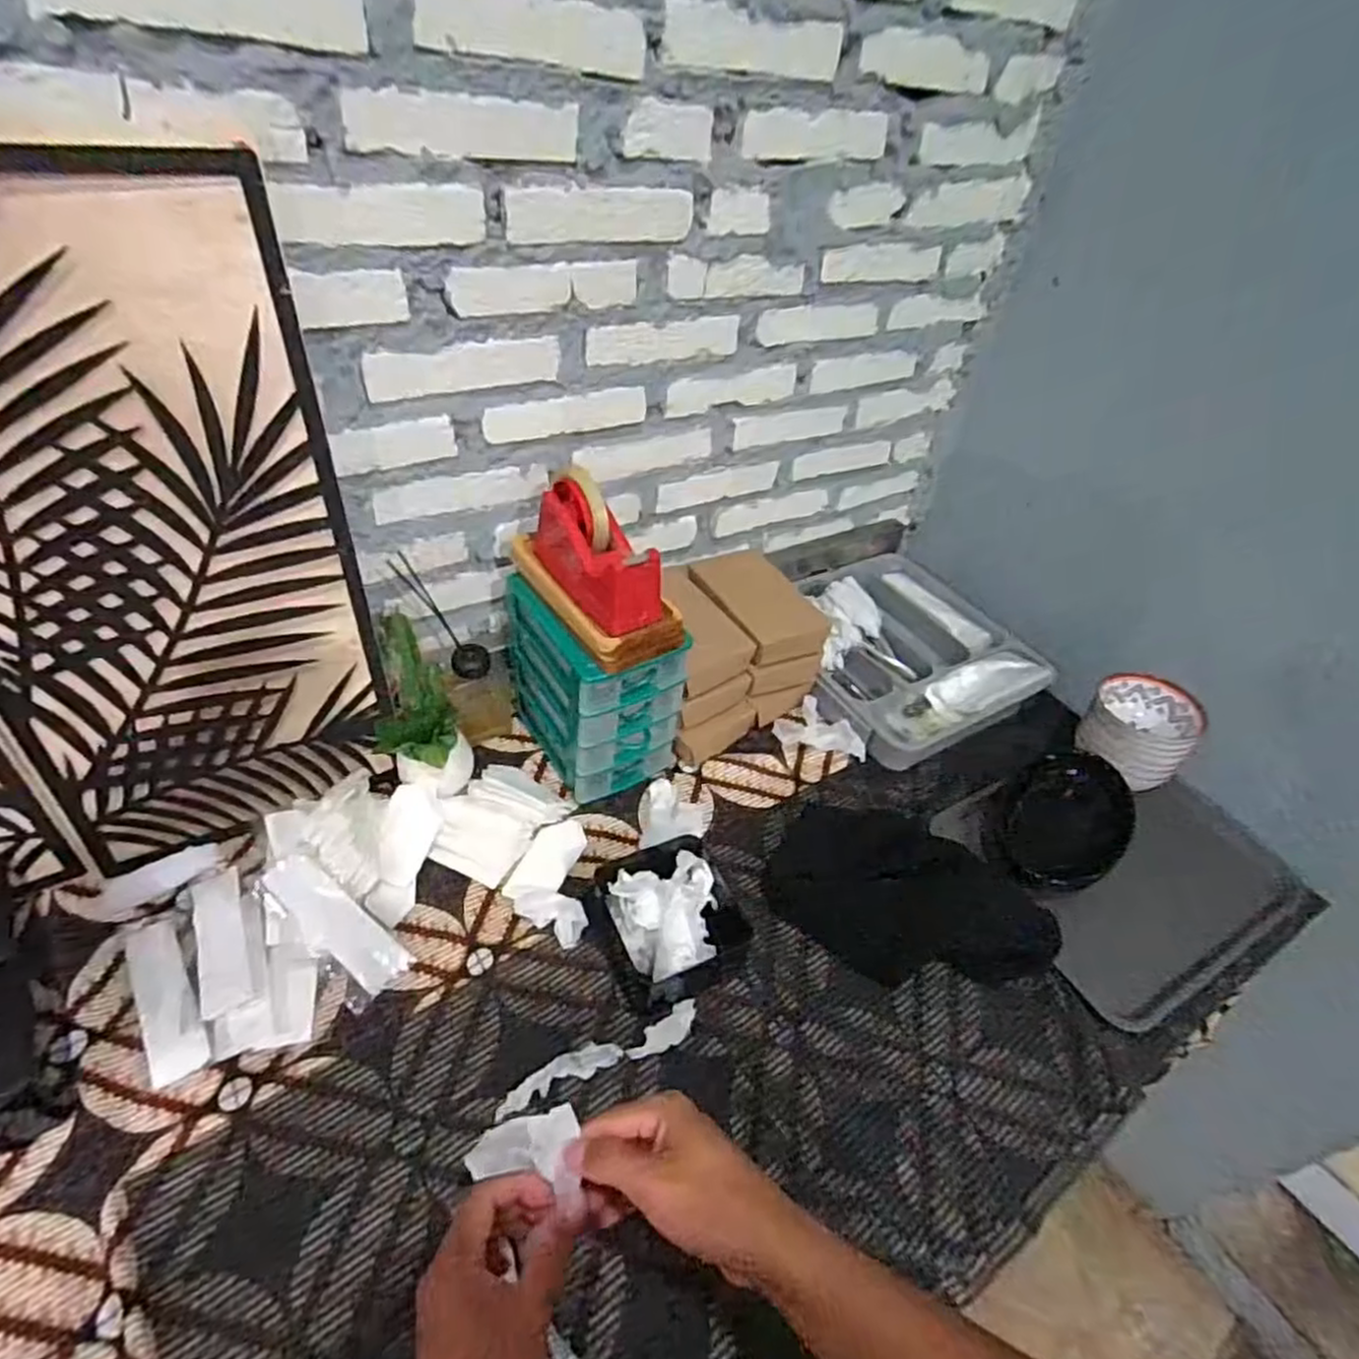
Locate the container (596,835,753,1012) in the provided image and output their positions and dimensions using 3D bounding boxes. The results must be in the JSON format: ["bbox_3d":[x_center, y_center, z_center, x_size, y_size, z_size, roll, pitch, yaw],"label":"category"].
[{"bbox_3d":[-0.007,0.226,0.721,0.126,0.082,0.140,-16,49,-23],"label":"container"}]

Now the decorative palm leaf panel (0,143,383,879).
[{"bbox_3d":[-0.435,-0.090,0.620,0.299,0.581,0.017,-18,43,-28],"label":"decorative palm leaf panel"}]

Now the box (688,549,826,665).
[{"bbox_3d":[0.104,-0.105,0.978,0.135,0.036,0.193,-17,49,-24],"label":"box"}]

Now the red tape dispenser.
[{"bbox_3d":[-0.081,-0.135,0.727,0.067,0.100,0.157,-21,51,-28],"label":"red tape dispenser"}]

